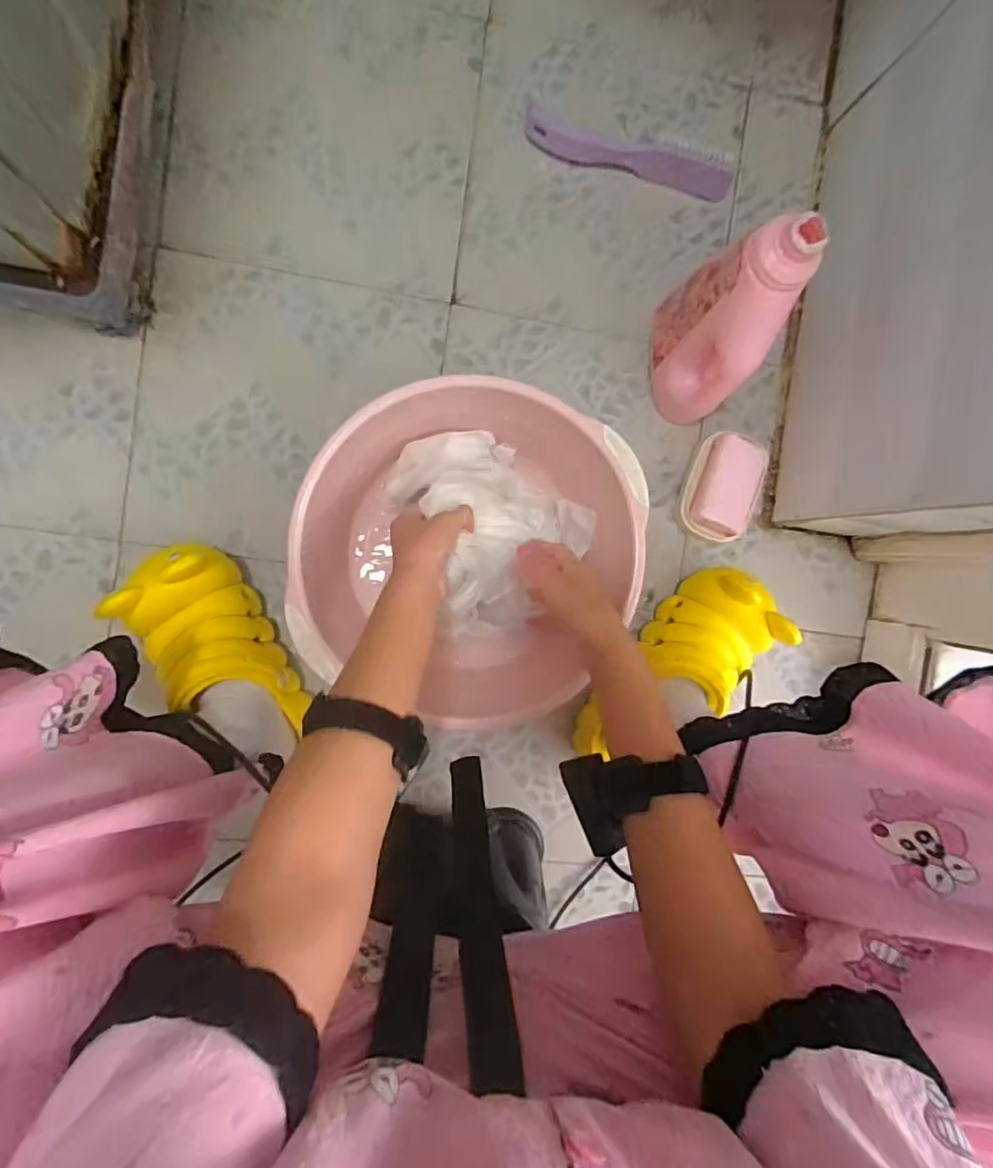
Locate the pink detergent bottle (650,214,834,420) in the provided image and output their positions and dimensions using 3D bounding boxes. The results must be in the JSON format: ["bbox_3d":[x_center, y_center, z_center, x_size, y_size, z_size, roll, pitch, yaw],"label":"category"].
[{"bbox_3d":[0.212,-0.236,0.529,0.056,0.215,0.115,3,93,-7],"label":"pink detergent bottle"}]

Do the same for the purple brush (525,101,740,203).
[{"bbox_3d":[0.145,-0.469,0.607,0.229,0.019,0.048,12,91,-8],"label":"purple brush"}]

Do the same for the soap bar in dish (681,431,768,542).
[{"bbox_3d":[0.251,-0.106,0.630,0.076,0.039,0.113,19,90,-8],"label":"soap bar in dish"}]

